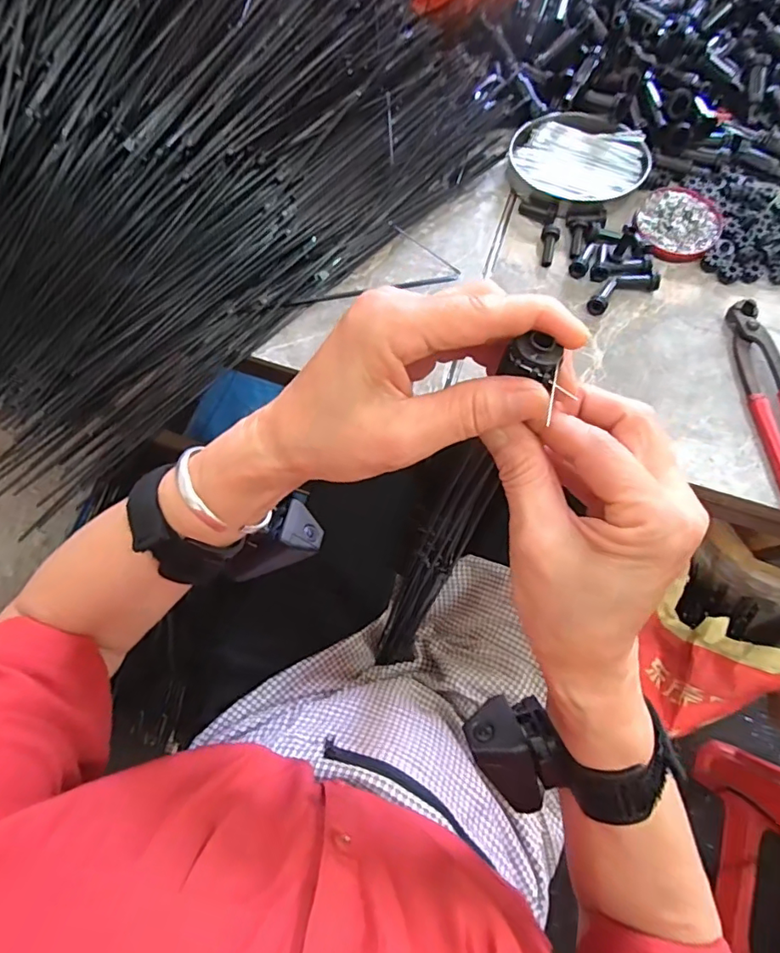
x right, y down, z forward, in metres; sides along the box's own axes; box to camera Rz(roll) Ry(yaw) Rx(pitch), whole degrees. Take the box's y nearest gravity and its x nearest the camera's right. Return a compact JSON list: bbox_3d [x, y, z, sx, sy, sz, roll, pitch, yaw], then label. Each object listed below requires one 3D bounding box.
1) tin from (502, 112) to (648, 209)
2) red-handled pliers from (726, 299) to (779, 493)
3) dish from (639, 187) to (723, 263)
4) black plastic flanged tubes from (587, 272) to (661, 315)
[{"bbox_3d":[0.193,-0.325,0.530,0.132,0.025,0.106,26,75,8],"label":"tin"},{"bbox_3d":[0.341,-0.065,0.458,0.037,0.016,0.201,-7,73,-1],"label":"red-handled pliers"},{"bbox_3d":[0.289,-0.253,0.518,0.079,0.009,0.081,0,73,1],"label":"dish"},{"bbox_3d":[0.220,-0.178,0.492,0.071,0.015,0.028,-25,74,-7],"label":"black plastic flanged tubes"}]

